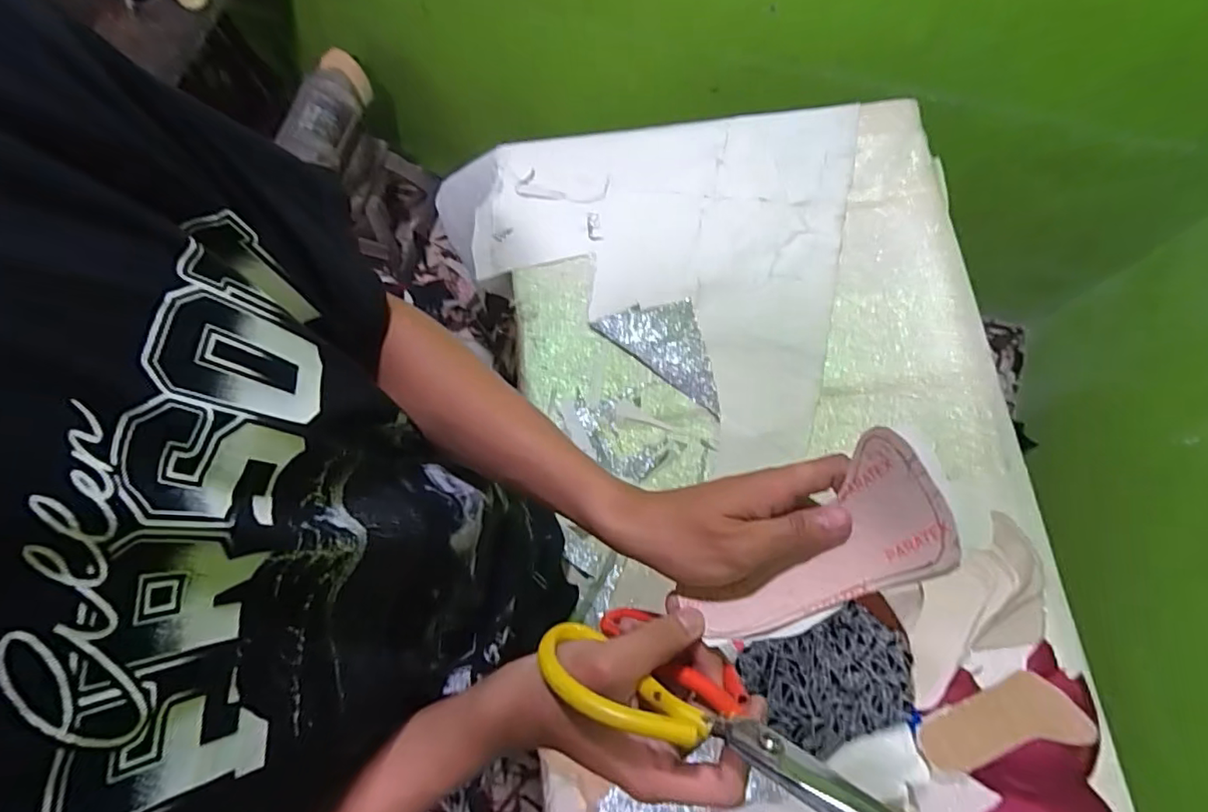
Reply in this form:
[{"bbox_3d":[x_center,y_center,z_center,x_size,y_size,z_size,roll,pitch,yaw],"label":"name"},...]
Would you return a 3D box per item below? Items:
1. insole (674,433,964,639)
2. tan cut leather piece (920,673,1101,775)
[{"bbox_3d":[0.119,0.083,0.304,0.068,0.025,0.144,47,110,12],"label":"insole"},{"bbox_3d":[0.413,0.331,0.597,0.161,0.018,0.069,-17,39,5],"label":"tan cut leather piece"}]

